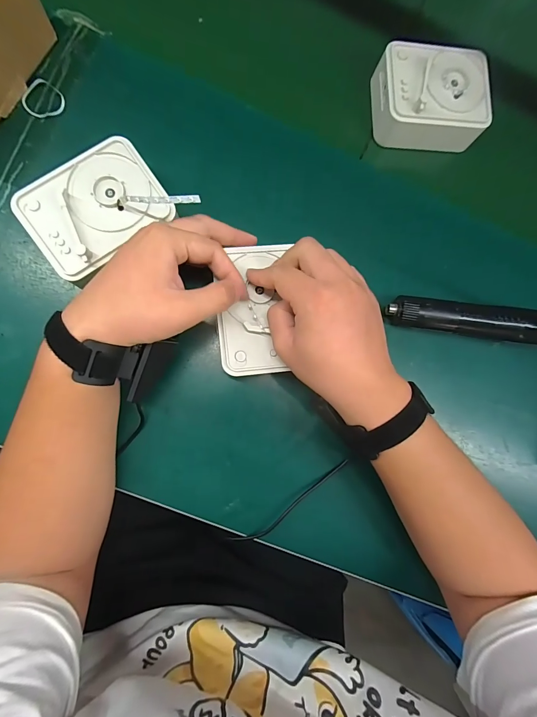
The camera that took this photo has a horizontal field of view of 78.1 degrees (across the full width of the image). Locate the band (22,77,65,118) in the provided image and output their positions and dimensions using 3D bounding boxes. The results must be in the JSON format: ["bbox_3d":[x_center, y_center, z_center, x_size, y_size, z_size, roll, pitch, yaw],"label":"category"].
[{"bbox_3d":[-0.235,-0.269,0.346,0.037,0.004,0.037,-2,99,-12],"label":"band"}]

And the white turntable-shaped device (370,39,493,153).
[{"bbox_3d":[0.194,-0.311,0.392,0.127,0.045,0.101,-5,86,-8],"label":"white turntable-shaped device"}]

